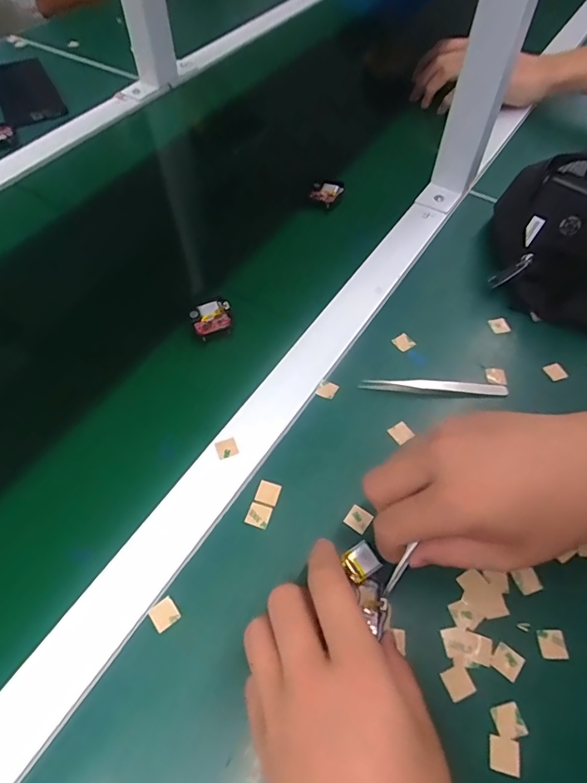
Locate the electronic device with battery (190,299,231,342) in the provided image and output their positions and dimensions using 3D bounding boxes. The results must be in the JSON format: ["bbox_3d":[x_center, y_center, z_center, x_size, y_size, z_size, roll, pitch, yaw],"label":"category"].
[{"bbox_3d":[-0.073,-0.066,0.422,0.034,0.009,0.040,-15,56,-11],"label":"electronic device with battery"}]

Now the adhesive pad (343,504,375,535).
[{"bbox_3d":[0.045,0.087,0.324,0.016,0.004,0.015,32,83,15],"label":"adhesive pad"}]

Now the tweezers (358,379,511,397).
[{"bbox_3d":[0.115,-0.005,0.382,0.119,0.008,0.011,2,55,1],"label":"tweezers"}]

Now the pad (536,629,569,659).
[{"bbox_3d":[0.156,0.152,0.285,0.015,0.004,0.016,-1,55,-1],"label":"pad"}]

